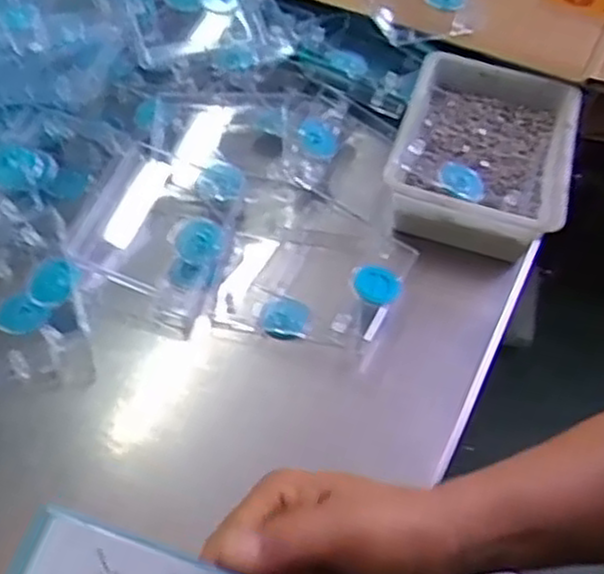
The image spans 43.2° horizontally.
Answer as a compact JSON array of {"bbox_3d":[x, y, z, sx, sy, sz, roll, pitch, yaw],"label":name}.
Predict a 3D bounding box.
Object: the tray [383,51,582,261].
[{"bbox_3d":[0.134,-0.101,0.575,0.124,0.053,0.173,14,50,7],"label":"tray"}]

